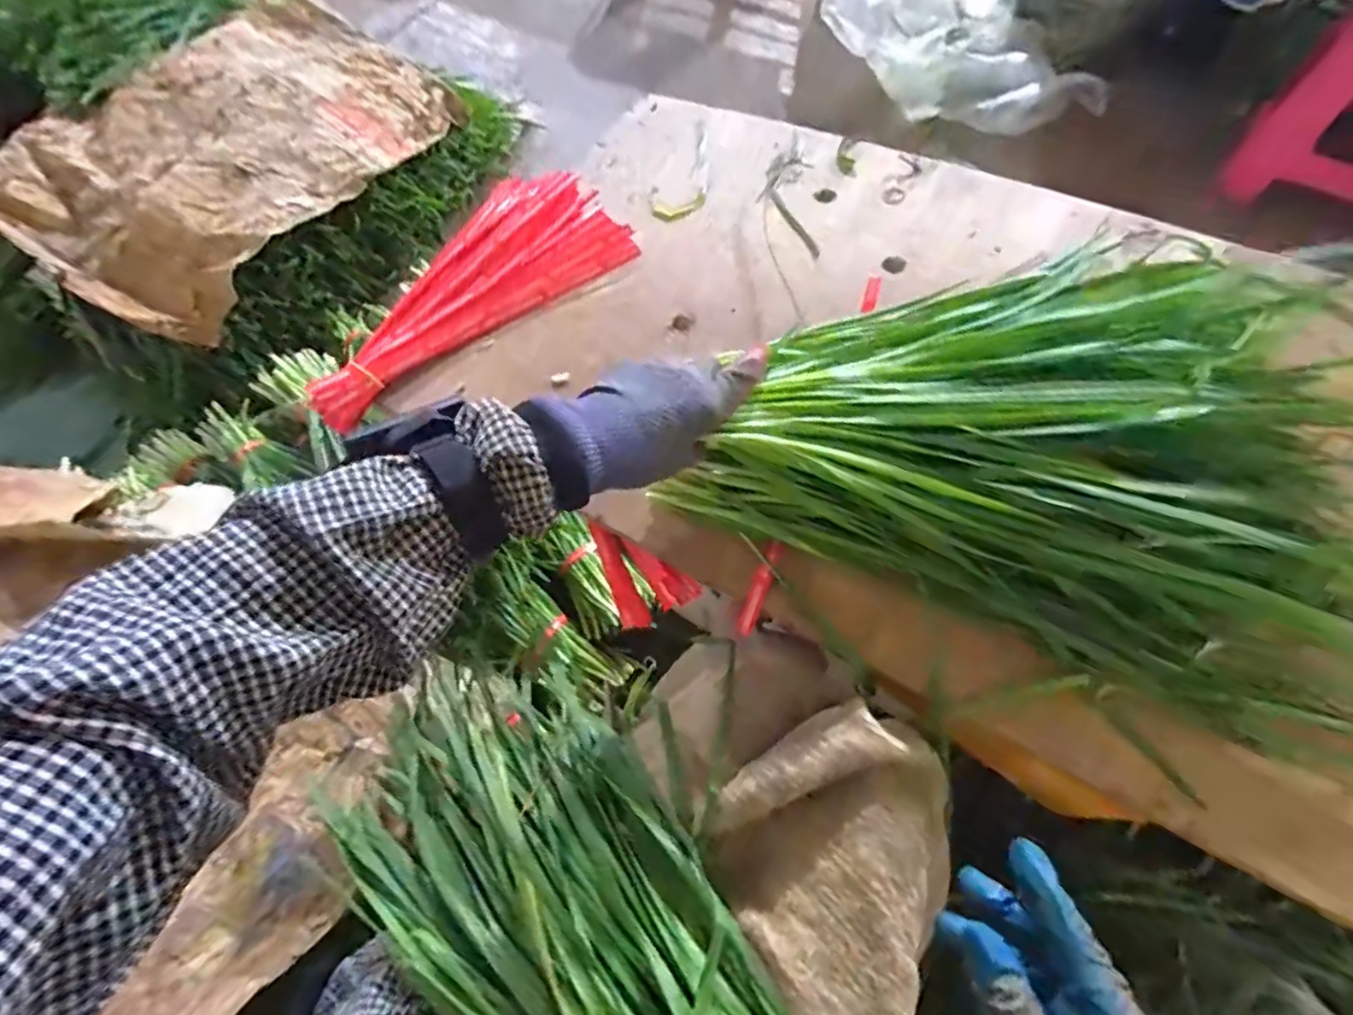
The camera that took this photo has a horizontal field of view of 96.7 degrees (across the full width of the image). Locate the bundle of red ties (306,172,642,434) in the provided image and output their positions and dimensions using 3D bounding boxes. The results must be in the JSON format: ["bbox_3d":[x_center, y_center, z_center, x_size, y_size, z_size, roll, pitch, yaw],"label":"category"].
[{"bbox_3d":[-0.202,-0.203,0.570,0.330,0.048,0.137,-40,67,-16],"label":"bundle of red ties"}]

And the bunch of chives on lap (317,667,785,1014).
[{"bbox_3d":[-0.069,0.251,0.374,0.427,0.037,0.193,31,68,33],"label":"bunch of chives on lap"}]

